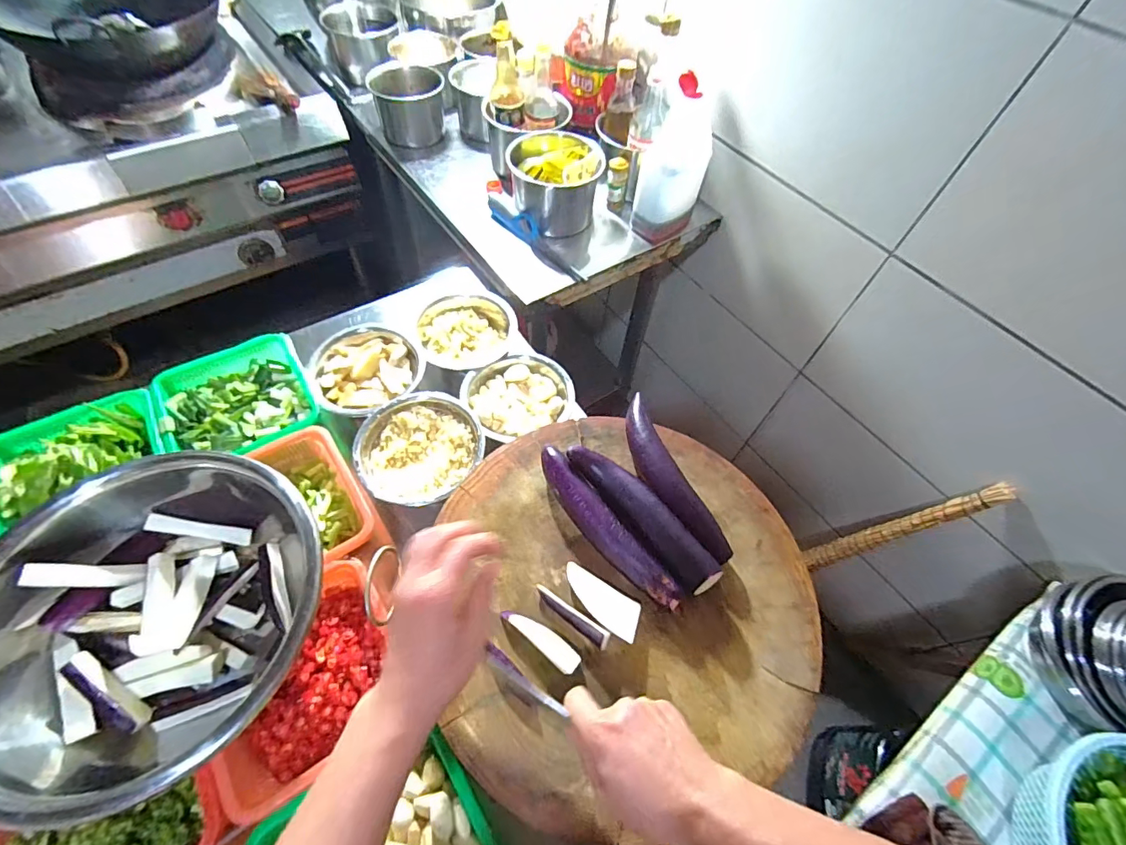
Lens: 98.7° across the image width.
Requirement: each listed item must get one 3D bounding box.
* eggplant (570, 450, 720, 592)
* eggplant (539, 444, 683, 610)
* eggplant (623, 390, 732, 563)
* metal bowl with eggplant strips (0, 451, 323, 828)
[{"bbox_3d":[0.081,0.102,0.525,0.043,0.042,0.196,-37,67,-24],"label":"eggplant"},{"bbox_3d":[0.040,0.113,0.518,0.039,0.039,0.209,-33,66,-22],"label":"eggplant"},{"bbox_3d":[0.117,0.063,0.551,0.043,0.038,0.208,-19,61,-15],"label":"eggplant"},{"bbox_3d":[-0.344,0.172,0.434,0.264,0.134,0.257,2,58,-3],"label":"metal bowl with eggplant strips"}]

